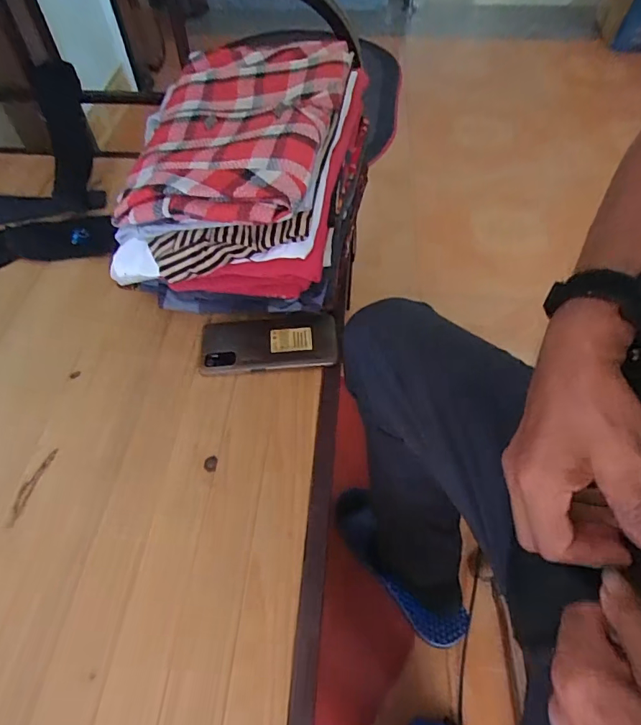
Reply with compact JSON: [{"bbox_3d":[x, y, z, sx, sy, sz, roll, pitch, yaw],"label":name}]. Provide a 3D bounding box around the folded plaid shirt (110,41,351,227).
[{"bbox_3d":[-0.096,-0.262,0.518,0.217,0.055,0.290,9,56,7],"label":"folded plaid shirt"}]

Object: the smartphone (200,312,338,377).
[{"bbox_3d":[-0.060,-0.025,0.554,0.156,0.012,0.075,-6,55,-3],"label":"smartphone"}]

